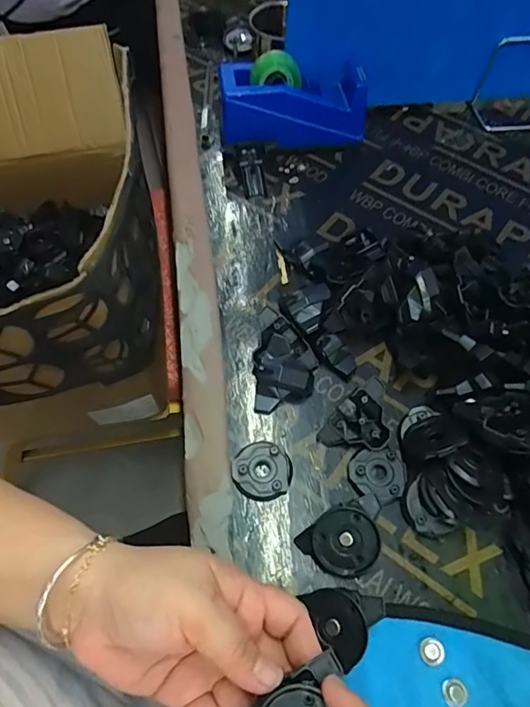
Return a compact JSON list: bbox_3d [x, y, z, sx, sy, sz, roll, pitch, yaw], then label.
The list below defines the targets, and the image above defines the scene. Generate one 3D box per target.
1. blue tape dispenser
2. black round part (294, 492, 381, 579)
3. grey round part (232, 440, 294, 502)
[{"bbox_3d":[0.030,-0.250,0.510,0.144,0.085,0.050,-3,60,-2],"label":"blue tape dispenser"},{"bbox_3d":[0.054,0.121,0.329,0.058,0.015,0.042,-37,82,4],"label":"black round part"},{"bbox_3d":[-0.001,0.084,0.360,0.041,0.006,0.041,0,59,0],"label":"grey round part"}]

